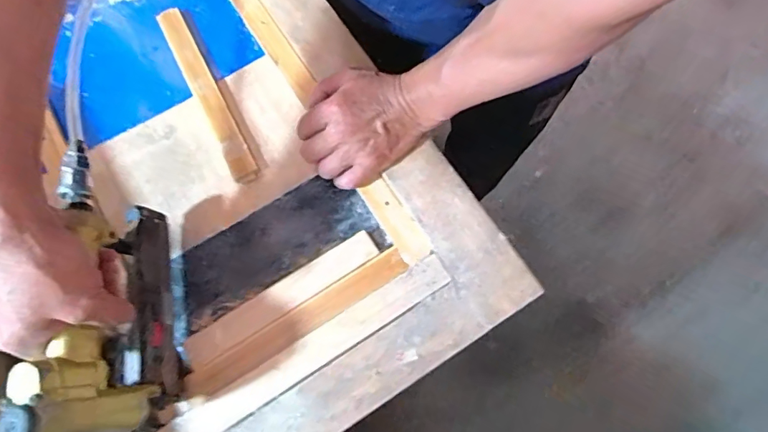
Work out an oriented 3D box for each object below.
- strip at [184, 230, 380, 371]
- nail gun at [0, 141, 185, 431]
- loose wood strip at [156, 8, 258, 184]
[{"bbox_3d":[-0.102,0.079,0.463,0.206,0.010,0.032,-32,74,-8],"label":"strip"},{"bbox_3d":[-0.224,0.063,0.387,0.052,0.146,0.220,-7,72,0],"label":"nail gun"},{"bbox_3d":[-0.206,-0.144,0.536,0.029,0.013,0.246,-28,74,-7],"label":"loose wood strip"}]

